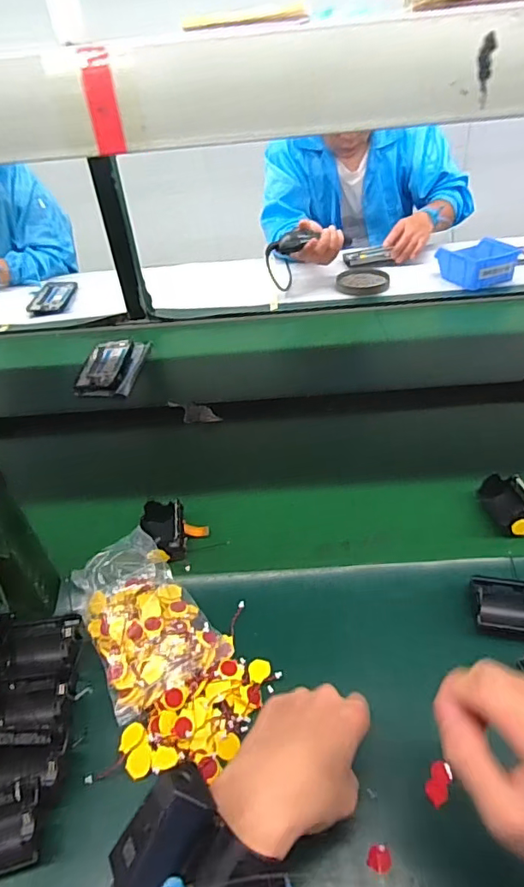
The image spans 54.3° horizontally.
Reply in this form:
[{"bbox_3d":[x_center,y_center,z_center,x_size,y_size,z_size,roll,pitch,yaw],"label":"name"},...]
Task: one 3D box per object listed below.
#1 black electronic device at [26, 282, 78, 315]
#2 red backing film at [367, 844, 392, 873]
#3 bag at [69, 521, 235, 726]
[{"bbox_3d":[-0.492,-0.341,1.202,0.087,0.021,0.156,-3,41,4],"label":"black electronic device"},{"bbox_3d":[0.085,0.299,0.369,0.016,0.005,0.018,14,44,22],"label":"red backing film"},{"bbox_3d":[-0.118,0.165,0.499,0.112,0.050,0.163,-28,45,-23],"label":"bag"}]

